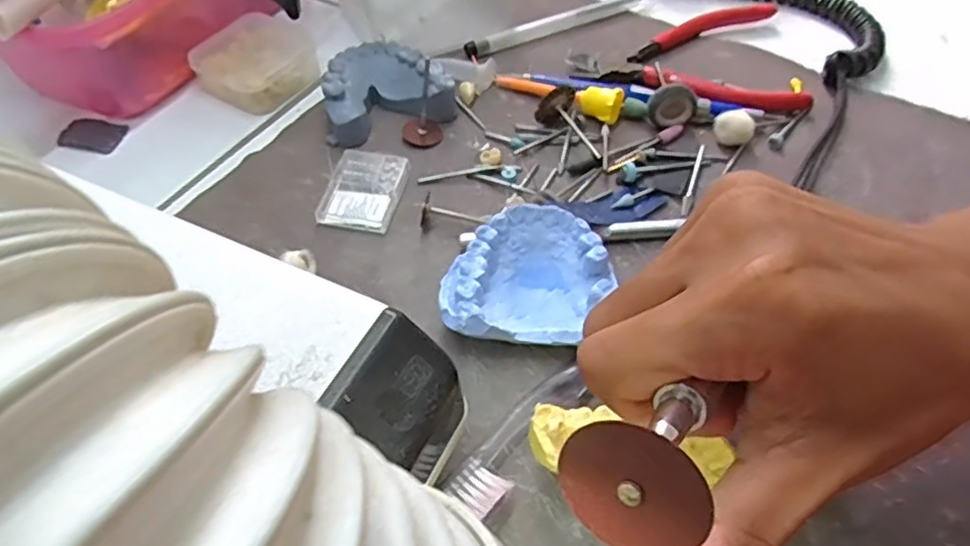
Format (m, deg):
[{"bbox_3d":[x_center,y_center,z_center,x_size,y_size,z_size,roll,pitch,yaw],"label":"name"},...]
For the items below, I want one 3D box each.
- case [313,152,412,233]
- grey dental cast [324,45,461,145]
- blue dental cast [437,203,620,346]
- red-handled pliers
[{"bbox_3d":[-0.058,-0.040,0.325,0.035,0.007,0.045,10,54,7],"label":"case"},{"bbox_3d":[-0.052,-0.099,0.358,0.066,0.022,0.053,-11,54,-9],"label":"grey dental cast"},{"bbox_3d":[0.017,0.006,0.275,0.054,0.029,0.064,30,58,20],"label":"blue dental cast"},{"bbox_3d":[0.136,-0.132,0.394,0.106,0.012,0.113,19,55,13],"label":"red-handled pliers"}]

